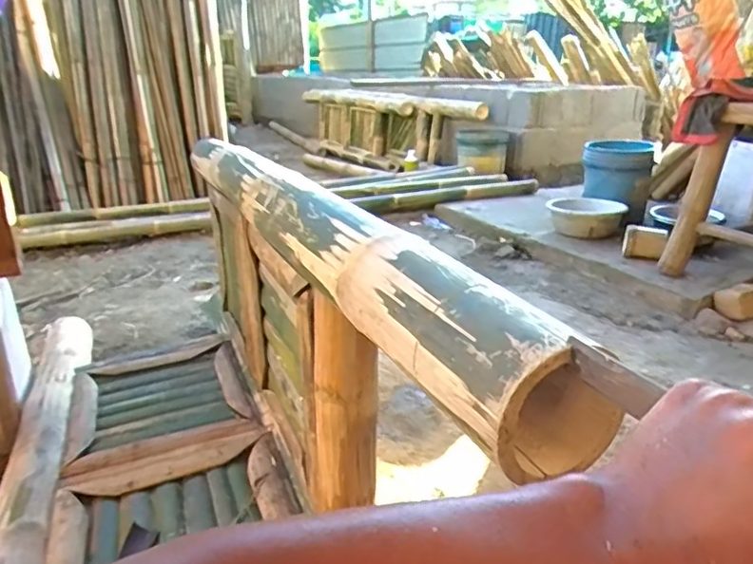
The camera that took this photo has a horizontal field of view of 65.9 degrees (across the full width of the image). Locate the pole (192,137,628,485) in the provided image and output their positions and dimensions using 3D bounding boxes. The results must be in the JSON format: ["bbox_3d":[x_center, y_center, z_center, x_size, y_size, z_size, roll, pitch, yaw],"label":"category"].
[{"bbox_3d":[-0.097,-0.076,0.754,0.096,0.094,0.977,-11,23,-24],"label":"pole"}]

